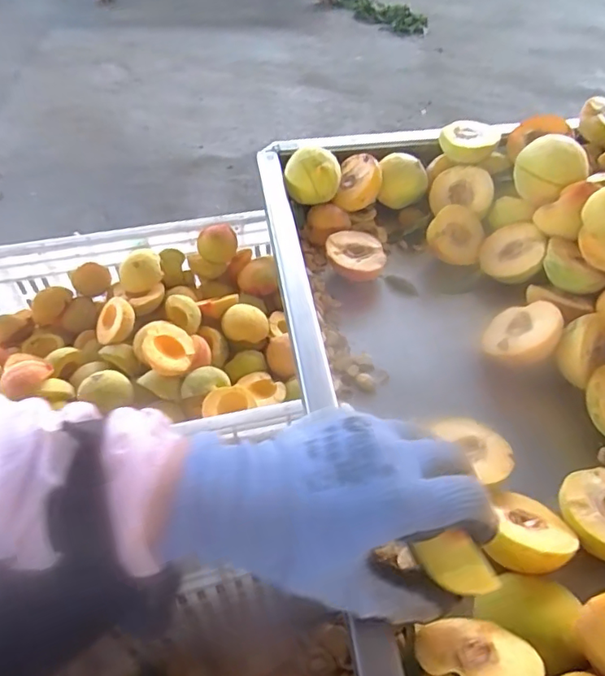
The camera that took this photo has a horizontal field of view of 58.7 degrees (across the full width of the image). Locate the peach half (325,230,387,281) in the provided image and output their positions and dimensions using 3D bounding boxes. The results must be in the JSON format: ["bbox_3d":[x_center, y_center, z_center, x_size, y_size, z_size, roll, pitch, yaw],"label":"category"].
[{"bbox_3d":[0.050,-0.075,0.510,0.054,0.030,0.050,2,49,1],"label":"peach half"}]

